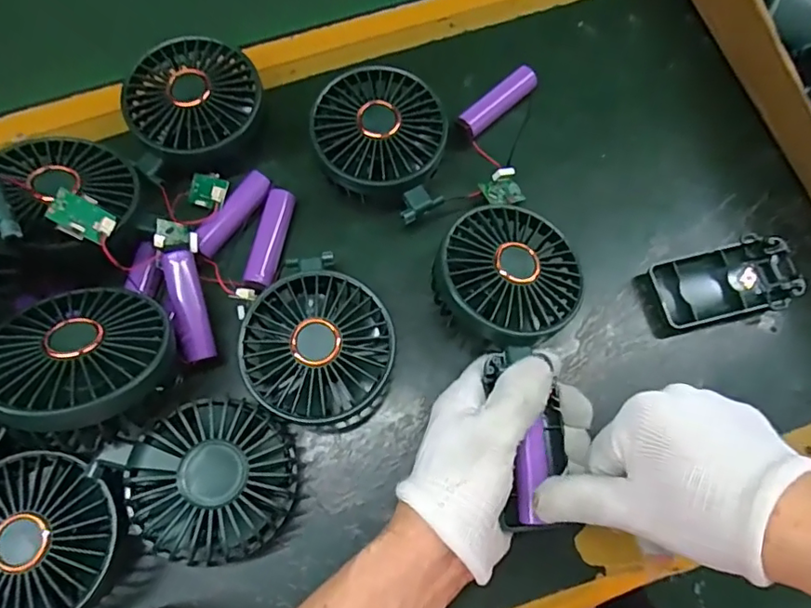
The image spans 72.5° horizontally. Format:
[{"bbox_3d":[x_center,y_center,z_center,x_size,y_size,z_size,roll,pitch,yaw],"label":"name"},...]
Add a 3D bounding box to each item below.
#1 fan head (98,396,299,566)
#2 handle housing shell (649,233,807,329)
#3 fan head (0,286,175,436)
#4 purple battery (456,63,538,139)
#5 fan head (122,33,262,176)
[{"bbox_3d":[-0.104,0.096,0.295,0.082,0.042,0.079,0,71,-1],"label":"fan head"},{"bbox_3d":[0.211,-0.014,0.366,0.094,0.017,0.048,-10,71,-4],"label":"handle housing shell"},{"bbox_3d":[-0.165,0.027,0.281,0.084,0.026,0.083,34,49,26],"label":"fan head"},{"bbox_3d":[0.067,-0.145,0.402,0.068,0.018,0.016,-41,76,-13],"label":"purple battery"},{"bbox_3d":[-0.137,-0.131,0.365,0.082,0.035,0.083,-8,71,-4],"label":"fan head"}]

